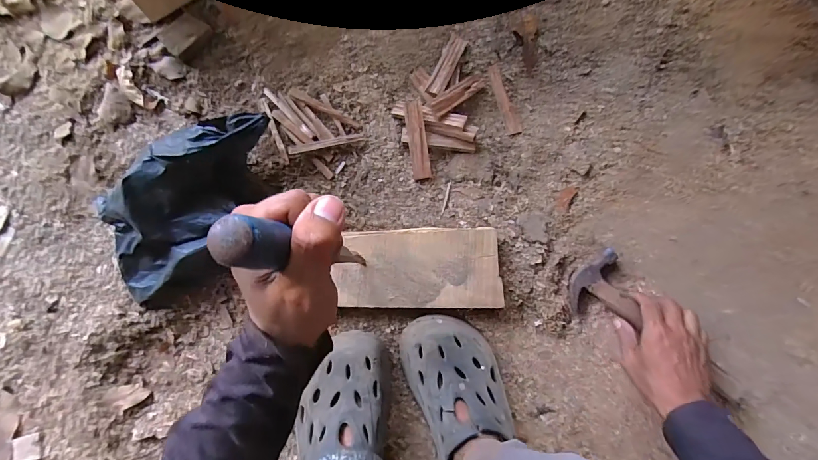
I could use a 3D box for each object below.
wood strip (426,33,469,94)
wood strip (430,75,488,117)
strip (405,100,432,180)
[{"bbox_3d":[0.059,-0.253,0.570,0.029,0.012,0.113,27,74,-11],"label":"wood strip"},{"bbox_3d":[0.077,-0.208,0.565,0.115,0.013,0.025,-40,82,-24],"label":"wood strip"},{"bbox_3d":[0.013,-0.133,0.551,0.027,0.009,0.113,-8,96,-1],"label":"strip"}]

